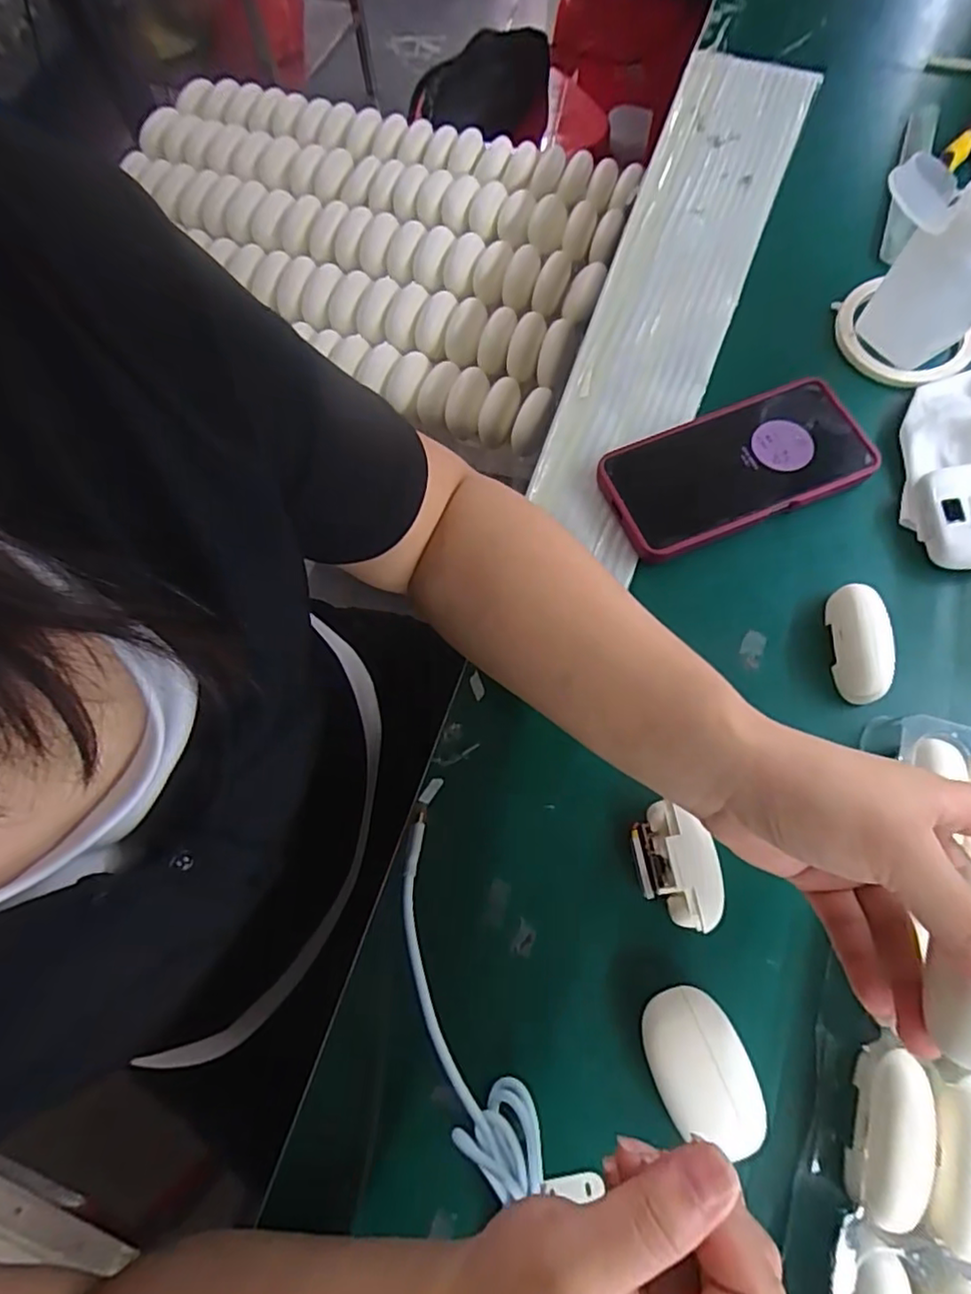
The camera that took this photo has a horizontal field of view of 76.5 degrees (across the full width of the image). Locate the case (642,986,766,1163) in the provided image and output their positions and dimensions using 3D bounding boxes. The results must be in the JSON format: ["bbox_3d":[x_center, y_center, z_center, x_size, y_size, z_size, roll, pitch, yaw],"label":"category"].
[{"bbox_3d":[0.101,0.198,0.290,0.044,0.025,0.065,-24,73,-6],"label":"case"}]

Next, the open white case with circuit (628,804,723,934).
[{"bbox_3d":[0.098,0.113,0.317,0.037,0.027,0.060,-12,72,-2],"label":"open white case with circuit"}]

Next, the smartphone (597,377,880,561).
[{"bbox_3d":[0.160,-0.116,0.397,0.164,0.018,0.079,-22,72,-5],"label":"smartphone"}]

